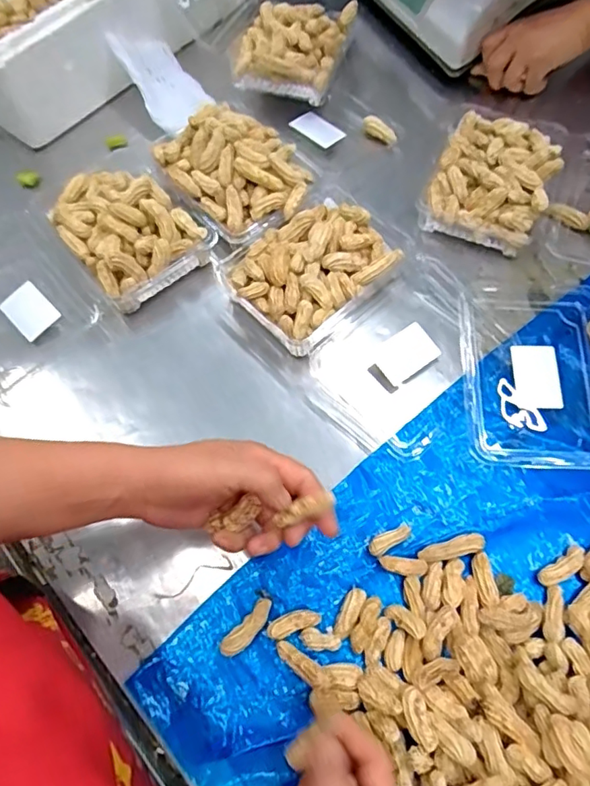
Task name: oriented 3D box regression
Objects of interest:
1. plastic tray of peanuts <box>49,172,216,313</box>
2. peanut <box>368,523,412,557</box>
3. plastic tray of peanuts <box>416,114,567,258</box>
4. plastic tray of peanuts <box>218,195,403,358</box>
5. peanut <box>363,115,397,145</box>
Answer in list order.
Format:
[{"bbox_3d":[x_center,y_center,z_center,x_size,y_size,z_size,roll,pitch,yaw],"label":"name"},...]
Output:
[{"bbox_3d":[-0.170,-0.169,0.537,0.116,0.057,0.151,-36,70,-13],"label":"plastic tray of peanuts"},{"bbox_3d":[0.076,0.118,0.426,0.038,0.015,0.014,-30,69,-11],"label":"peanut"},{"bbox_3d":[0.208,-0.227,0.556,0.116,0.052,0.155,23,69,11],"label":"plastic tray of peanuts"},{"bbox_3d":[0.014,-0.122,0.515,0.128,0.056,0.149,41,74,17],"label":"plastic tray of peanuts"},{"bbox_3d":[0.100,-0.303,0.610,0.044,0.015,0.017,41,74,17],"label":"peanut"}]

